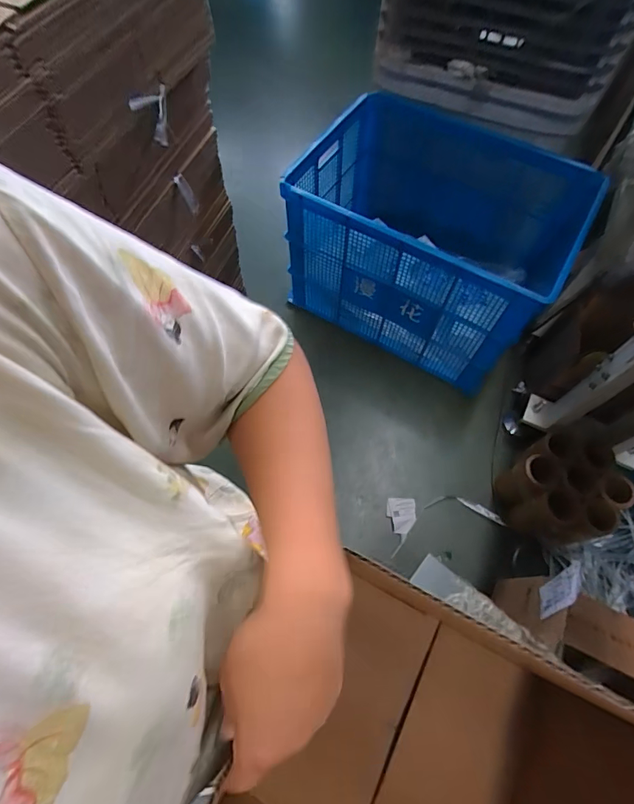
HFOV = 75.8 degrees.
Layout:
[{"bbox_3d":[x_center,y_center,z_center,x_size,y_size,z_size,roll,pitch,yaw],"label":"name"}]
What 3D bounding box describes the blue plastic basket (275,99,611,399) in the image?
[{"bbox_3d":[0.363,-0.514,1.356,0.774,0.517,0.569,29,68,12],"label":"blue plastic basket"}]

